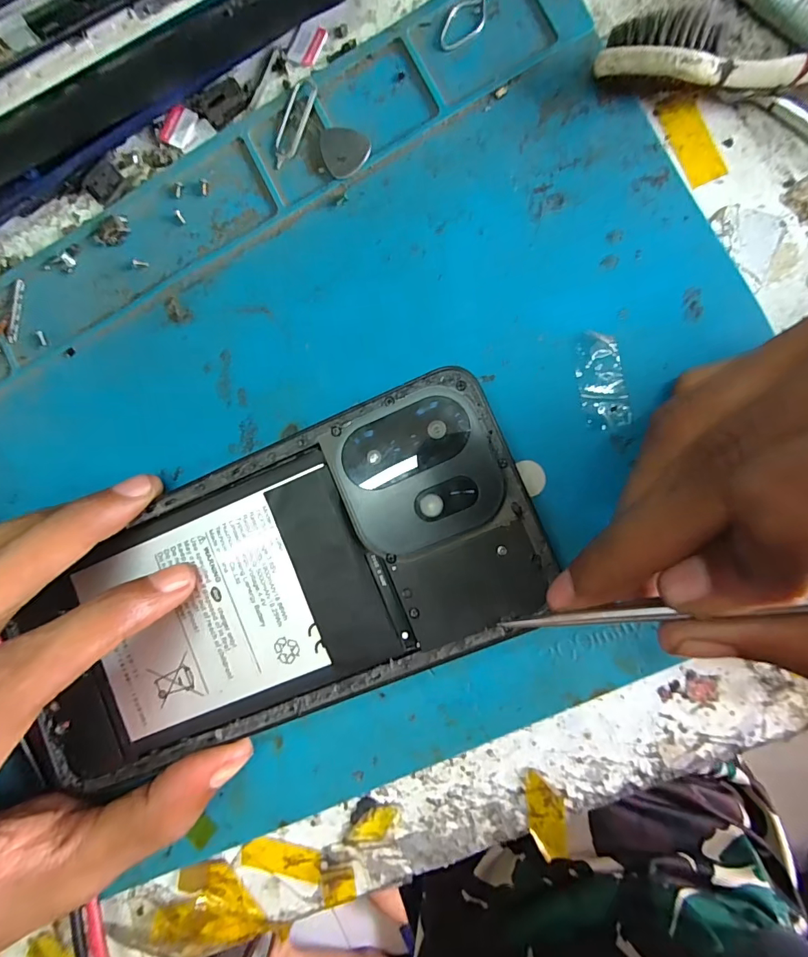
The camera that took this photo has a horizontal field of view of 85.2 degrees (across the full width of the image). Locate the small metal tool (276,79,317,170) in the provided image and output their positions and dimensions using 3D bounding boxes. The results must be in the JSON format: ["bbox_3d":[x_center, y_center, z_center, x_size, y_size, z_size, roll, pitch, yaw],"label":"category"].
[{"bbox_3d":[-0.034,-0.107,0.131,0.008,0.004,0.026,25,92,7],"label":"small metal tool"}]

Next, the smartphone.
[{"bbox_3d":[-0.040,0.031,0.126,0.155,0.004,0.077,-22,86,6],"label":"smartphone"}]

